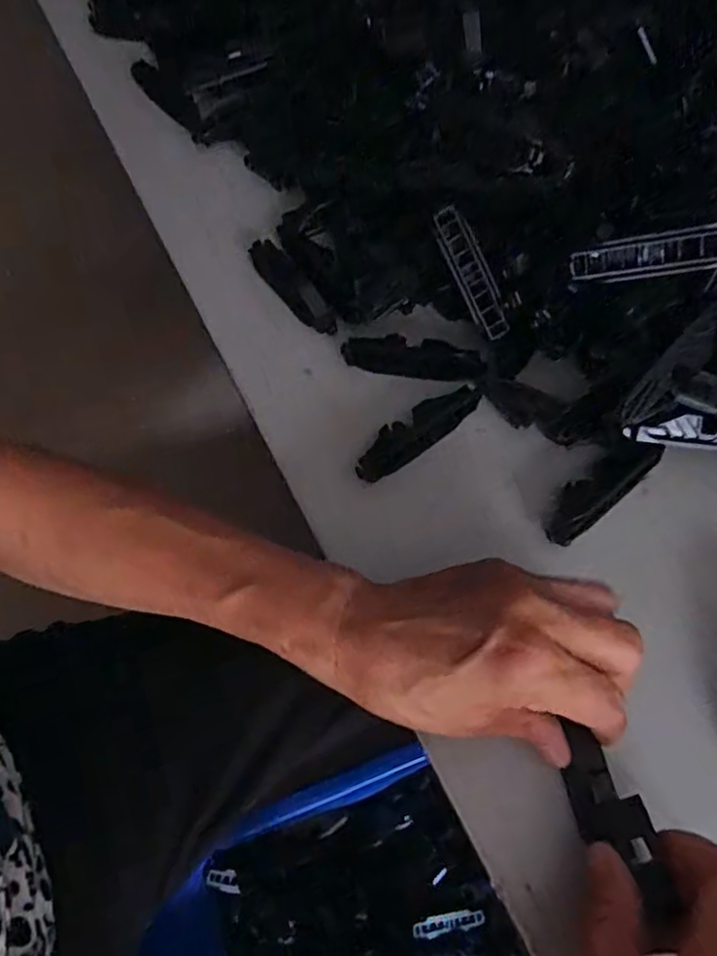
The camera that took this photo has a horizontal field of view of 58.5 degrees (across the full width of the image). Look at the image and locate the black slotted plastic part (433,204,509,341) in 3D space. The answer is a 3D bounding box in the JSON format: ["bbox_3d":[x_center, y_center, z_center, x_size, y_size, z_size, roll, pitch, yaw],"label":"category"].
[{"bbox_3d":[0.063,-0.112,0.353,0.016,0.011,0.074,-33,108,-11],"label":"black slotted plastic part"}]

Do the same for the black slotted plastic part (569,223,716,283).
[{"bbox_3d":[0.143,-0.107,0.307,0.077,0.012,0.019,-2,64,24],"label":"black slotted plastic part"}]

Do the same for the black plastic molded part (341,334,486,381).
[{"bbox_3d":[0.031,-0.070,0.370,0.081,0.004,0.022,7,90,11],"label":"black plastic molded part"}]

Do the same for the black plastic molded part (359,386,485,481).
[{"bbox_3d":[0.032,-0.027,0.348,0.080,0.008,0.021,-32,68,-11],"label":"black plastic molded part"}]

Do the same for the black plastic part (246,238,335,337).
[{"bbox_3d":[-0.042,-0.118,0.391,0.019,0.008,0.081,-34,69,-12],"label":"black plastic part"}]

